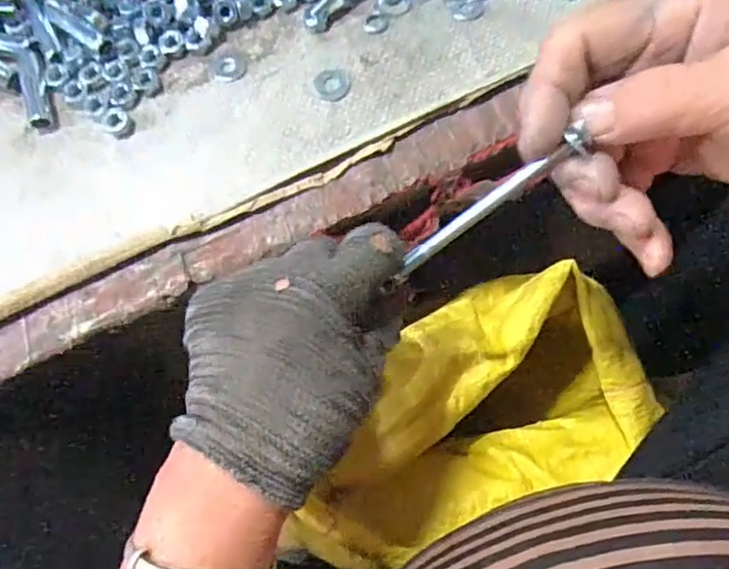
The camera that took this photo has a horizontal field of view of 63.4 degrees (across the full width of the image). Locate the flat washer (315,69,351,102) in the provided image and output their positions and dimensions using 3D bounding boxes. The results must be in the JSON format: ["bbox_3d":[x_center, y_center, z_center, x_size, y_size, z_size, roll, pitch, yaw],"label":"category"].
[{"bbox_3d":[-0.017,-0.109,0.319,0.019,0.004,0.019,0,75,1],"label":"flat washer"}]

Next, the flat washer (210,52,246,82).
[{"bbox_3d":[-0.075,-0.121,0.326,0.019,0.004,0.018,-4,75,0],"label":"flat washer"}]

